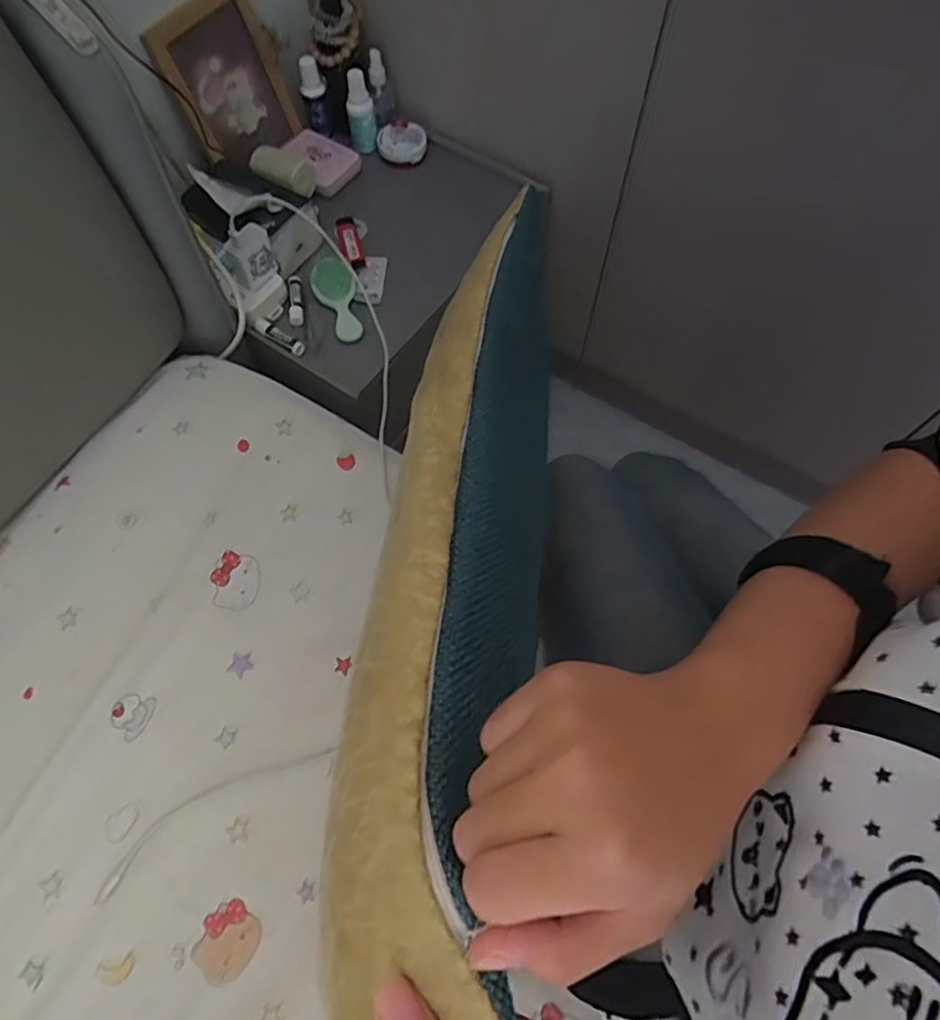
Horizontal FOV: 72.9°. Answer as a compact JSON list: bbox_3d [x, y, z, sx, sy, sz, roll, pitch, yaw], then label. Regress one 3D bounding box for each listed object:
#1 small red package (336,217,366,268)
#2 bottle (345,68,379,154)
[{"bbox_3d":[-0.157,-0.355,0.839,0.023,0.010,0.083,-16,67,-8],"label":"small red package"},{"bbox_3d":[-0.153,-0.559,0.896,0.040,0.100,0.030,-7,44,-5],"label":"bottle"}]

